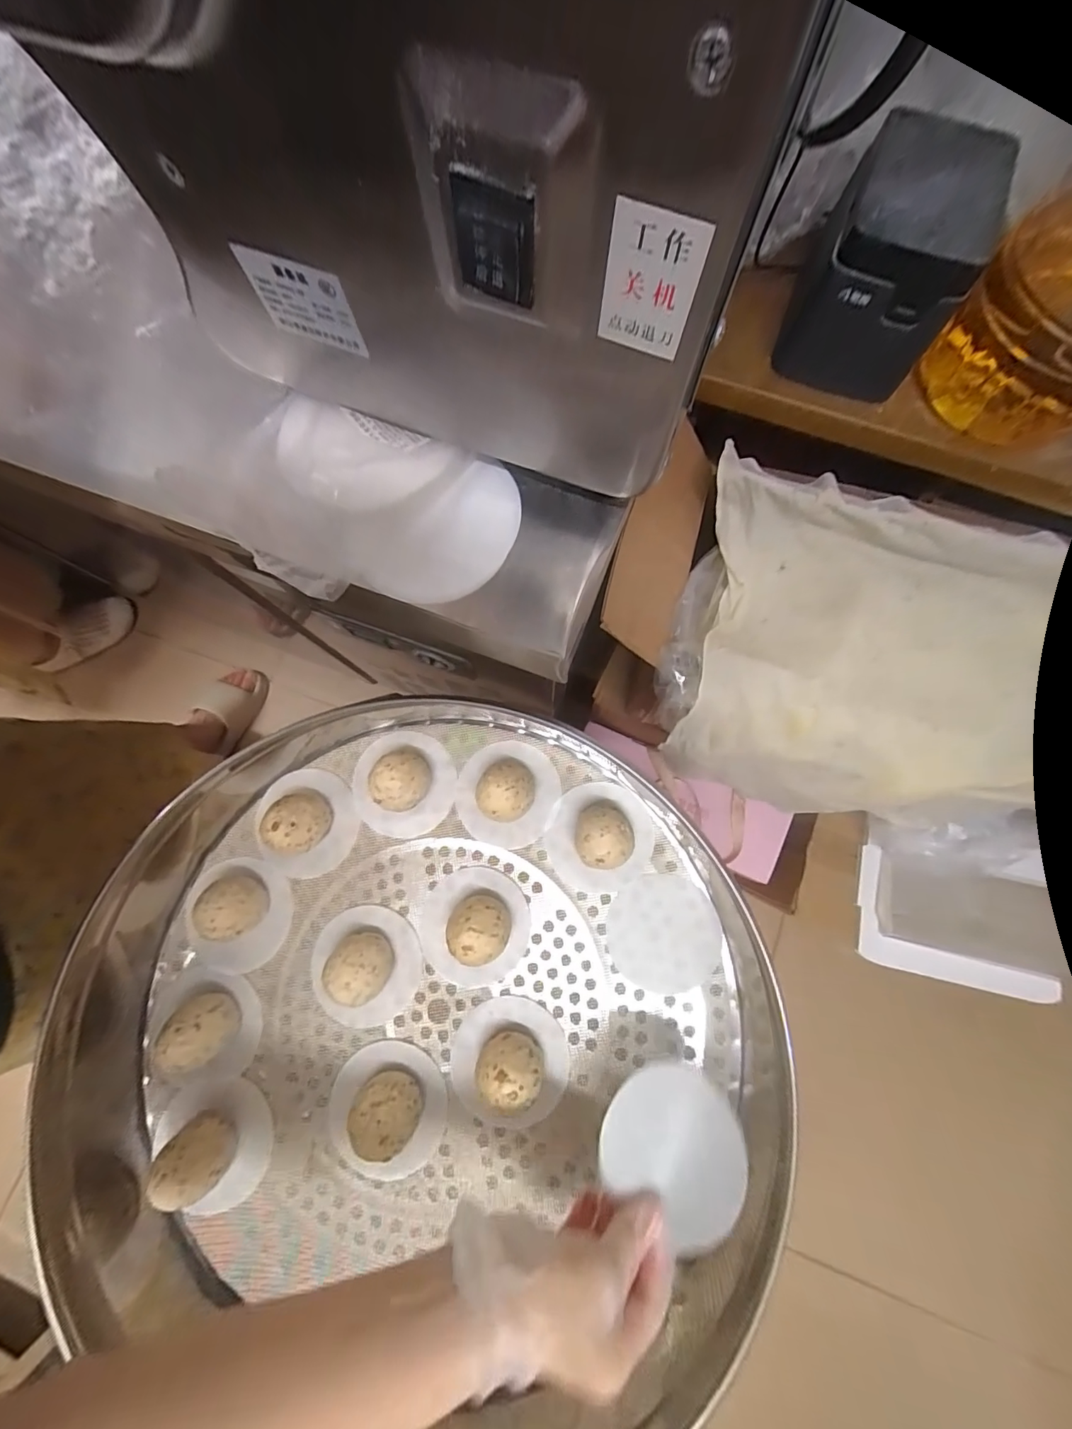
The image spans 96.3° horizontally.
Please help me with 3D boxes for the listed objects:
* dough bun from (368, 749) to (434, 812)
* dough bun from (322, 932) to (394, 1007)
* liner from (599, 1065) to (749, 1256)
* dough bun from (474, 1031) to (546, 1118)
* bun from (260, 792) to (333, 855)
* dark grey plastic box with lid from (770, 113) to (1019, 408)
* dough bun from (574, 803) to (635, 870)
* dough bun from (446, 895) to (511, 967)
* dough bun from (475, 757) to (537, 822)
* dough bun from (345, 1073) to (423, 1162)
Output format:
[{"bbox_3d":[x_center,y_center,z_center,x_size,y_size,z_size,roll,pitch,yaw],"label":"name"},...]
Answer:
[{"bbox_3d":[-0.120,0.061,0.430,0.048,0.048,0.047,0,78,1],"label":"dough bun"},{"bbox_3d":[-0.148,0.211,0.402,0.052,0.048,0.046,44,82,9],"label":"dough bun"},{"bbox_3d":[0.095,0.294,0.328,0.088,0.004,0.085,-10,47,11],"label":"liner"},{"bbox_3d":[-0.022,0.282,0.379,0.054,0.051,0.048,15,79,5],"label":"dough bun"},{"bbox_3d":[-0.213,0.096,0.425,0.051,0.048,0.053,-6,78,0],"label":"bun"},{"bbox_3d":[0.295,-0.375,0.409,0.114,0.121,0.127,24,80,6],"label":"dark grey plastic box with lid"},{"bbox_3d":[0.058,0.105,0.414,0.048,0.048,0.052,5,78,2],"label":"dough bun"},{"bbox_3d":[-0.047,0.179,0.403,0.050,0.049,0.049,0,78,1],"label":"dough bun"},{"bbox_3d":[-0.025,0.067,0.427,0.053,0.048,0.049,0,78,1],"label":"dough bun"},{"bbox_3d":[-0.117,0.312,0.377,0.049,0.046,0.040,24,80,6],"label":"dough bun"}]

